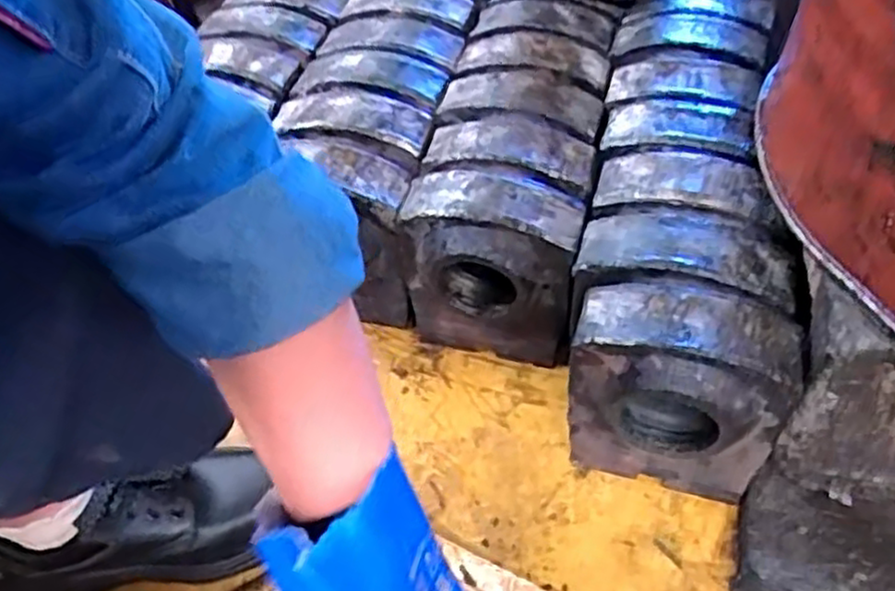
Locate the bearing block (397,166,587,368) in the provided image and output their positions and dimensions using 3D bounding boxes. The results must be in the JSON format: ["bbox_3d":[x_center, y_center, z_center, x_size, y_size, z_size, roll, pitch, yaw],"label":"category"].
[{"bbox_3d":[0.038,-0.021,0.649,0.152,0.173,0.083,14,51,16],"label":"bearing block"}]

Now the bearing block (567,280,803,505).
[{"bbox_3d":[0.167,0.081,0.555,0.153,0.172,0.090,8,50,12],"label":"bearing block"}]

